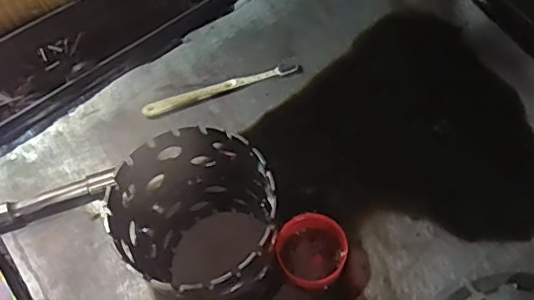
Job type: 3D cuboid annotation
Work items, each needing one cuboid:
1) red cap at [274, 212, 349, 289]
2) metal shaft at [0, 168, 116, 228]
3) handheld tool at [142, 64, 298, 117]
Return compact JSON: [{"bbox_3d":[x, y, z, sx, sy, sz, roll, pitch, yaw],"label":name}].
[{"bbox_3d":[0.044,0.100,0.546,0.065,0.045,0.062,-1,64,3],"label":"red cap"},{"bbox_3d":[-0.227,0.051,0.593,0.137,0.025,0.019,-22,65,-7],"label":"metal shaft"},{"bbox_3d":[-0.053,-0.071,0.642,0.179,0.015,0.018,-21,65,-7],"label":"handheld tool"}]

